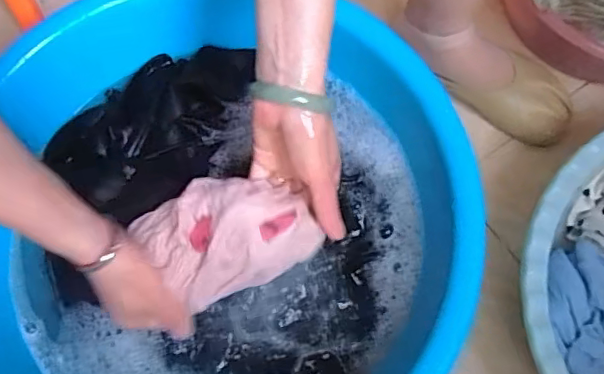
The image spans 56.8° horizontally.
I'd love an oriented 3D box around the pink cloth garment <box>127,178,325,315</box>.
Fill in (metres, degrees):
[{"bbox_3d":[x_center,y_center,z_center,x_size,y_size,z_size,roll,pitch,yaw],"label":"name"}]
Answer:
[{"bbox_3d":[-0.067,0.043,0.475,0.144,0.030,0.103,-32,92,14],"label":"pink cloth garment"}]

